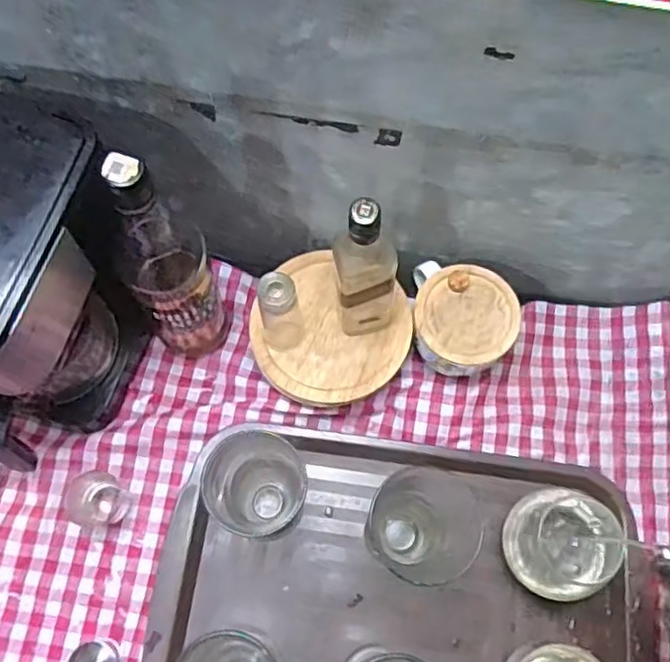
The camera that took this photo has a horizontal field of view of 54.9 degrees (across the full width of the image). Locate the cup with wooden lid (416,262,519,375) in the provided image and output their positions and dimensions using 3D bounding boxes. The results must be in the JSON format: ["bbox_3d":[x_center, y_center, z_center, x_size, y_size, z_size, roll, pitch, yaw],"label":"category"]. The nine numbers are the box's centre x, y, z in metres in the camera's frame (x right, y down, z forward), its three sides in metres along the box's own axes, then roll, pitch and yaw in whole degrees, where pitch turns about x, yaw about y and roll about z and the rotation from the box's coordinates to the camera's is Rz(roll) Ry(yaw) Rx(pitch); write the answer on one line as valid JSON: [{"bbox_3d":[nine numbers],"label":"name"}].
[{"bbox_3d":[0.124,-0.009,0.630,0.097,0.063,0.097,1,70,-2],"label":"cup with wooden lid"}]

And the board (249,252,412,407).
[{"bbox_3d":[-0.006,0.000,0.618,0.147,0.025,0.137,1,70,-2],"label":"board"}]

